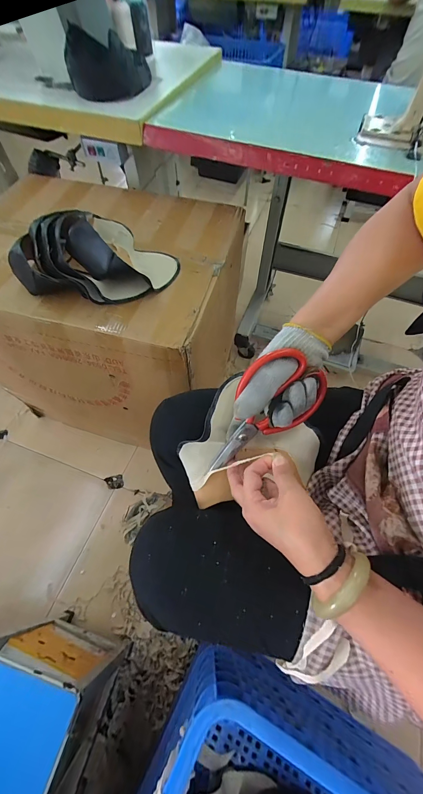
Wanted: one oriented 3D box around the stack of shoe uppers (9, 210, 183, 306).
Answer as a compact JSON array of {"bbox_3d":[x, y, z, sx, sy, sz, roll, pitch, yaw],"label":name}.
[{"bbox_3d":[-0.232,-0.281,0.583,0.299,0.102,0.178,8,60,4],"label":"stack of shoe uppers"}]

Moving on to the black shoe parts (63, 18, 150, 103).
[{"bbox_3d":[-0.252,-0.820,0.738,0.154,0.108,0.091,13,61,7],"label":"black shoe parts"}]

